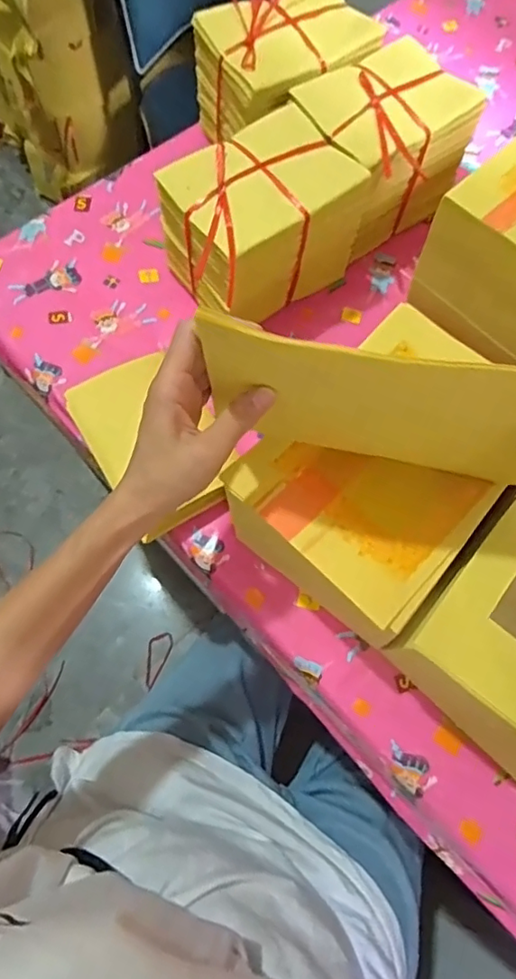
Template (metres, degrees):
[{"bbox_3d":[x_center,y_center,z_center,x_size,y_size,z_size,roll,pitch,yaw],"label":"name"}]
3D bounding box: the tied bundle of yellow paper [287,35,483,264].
[{"bbox_3d":[0.123,-0.363,0.605,0.154,0.125,0.132,-40,76,-15],"label":"tied bundle of yellow paper"}]

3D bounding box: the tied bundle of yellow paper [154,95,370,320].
[{"bbox_3d":[0.002,-0.258,0.560,0.179,0.126,0.119,-39,76,-15],"label":"tied bundle of yellow paper"}]

